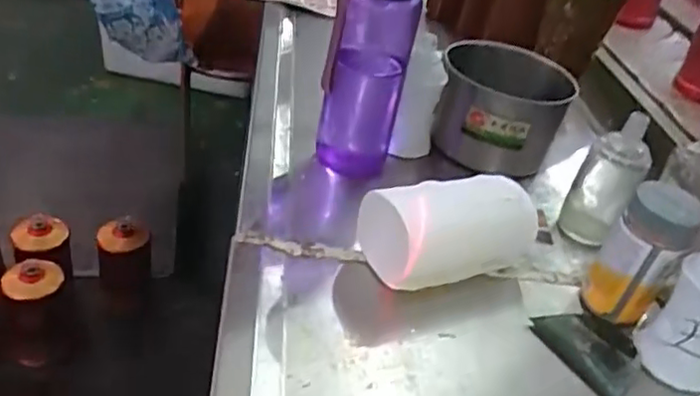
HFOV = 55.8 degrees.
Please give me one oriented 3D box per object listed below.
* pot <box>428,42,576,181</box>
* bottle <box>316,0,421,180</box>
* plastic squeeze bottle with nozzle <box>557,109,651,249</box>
[{"bbox_3d":[0.161,-0.095,0.707,0.132,0.088,0.122,12,35,4],"label":"pot"},{"bbox_3d":[0.017,-0.134,0.606,0.076,0.233,0.064,11,35,2],"label":"bottle"},{"bbox_3d":[0.239,-0.020,0.612,0.055,0.118,0.061,23,37,18],"label":"plastic squeeze bottle with nozzle"}]

